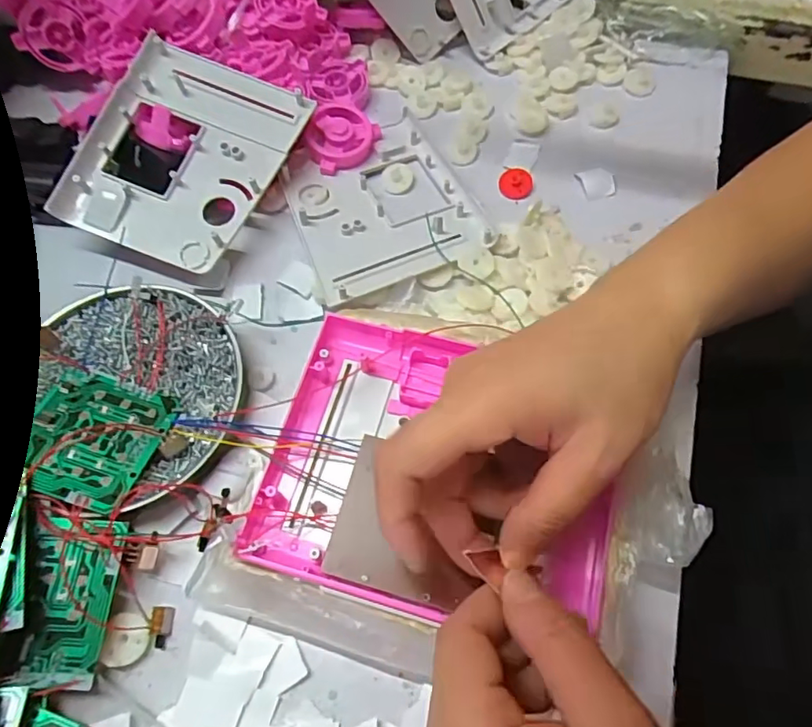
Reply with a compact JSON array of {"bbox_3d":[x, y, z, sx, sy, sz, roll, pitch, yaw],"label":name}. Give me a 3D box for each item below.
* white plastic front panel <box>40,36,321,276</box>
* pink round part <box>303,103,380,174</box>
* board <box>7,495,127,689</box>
[{"bbox_3d":[-0.149,-0.139,0.368,0.123,0.013,0.139,24,81,1],"label":"white plastic front panel"},{"bbox_3d":[-0.050,-0.165,0.402,0.046,0.020,0.056,25,67,14],"label":"pink round part"},{"bbox_3d":[-0.163,0.110,0.264,0.043,0.006,0.078,7,68,-10],"label":"board"}]

